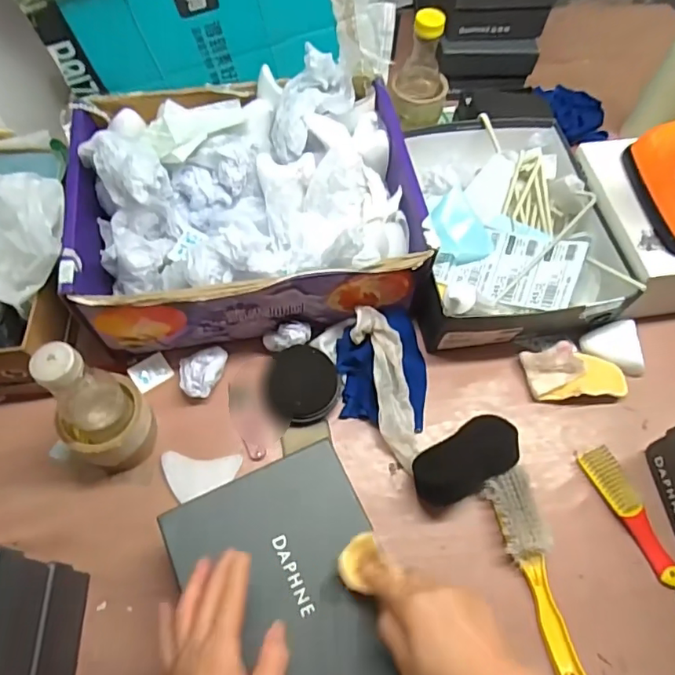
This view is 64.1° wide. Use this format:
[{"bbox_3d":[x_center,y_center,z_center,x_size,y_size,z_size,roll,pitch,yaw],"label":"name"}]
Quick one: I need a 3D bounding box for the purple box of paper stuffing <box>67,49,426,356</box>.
[{"bbox_3d":[-0.114,-0.172,0.674,0.398,0.162,0.317,-8,63,-7],"label":"purple box of paper stuffing"}]

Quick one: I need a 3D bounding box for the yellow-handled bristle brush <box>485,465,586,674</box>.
[{"bbox_3d":[0.213,0.253,0.565,0.047,0.033,0.219,-11,64,-9],"label":"yellow-handled bristle brush"}]

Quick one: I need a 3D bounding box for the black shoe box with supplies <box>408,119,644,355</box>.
[{"bbox_3d":[0.214,-0.158,0.736,0.266,0.095,0.340,-9,63,-7],"label":"black shoe box with supplies"}]

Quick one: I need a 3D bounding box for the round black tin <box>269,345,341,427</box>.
[{"bbox_3d":[-0.041,0.055,0.651,0.082,0.021,0.090,1,62,-2],"label":"round black tin"}]

